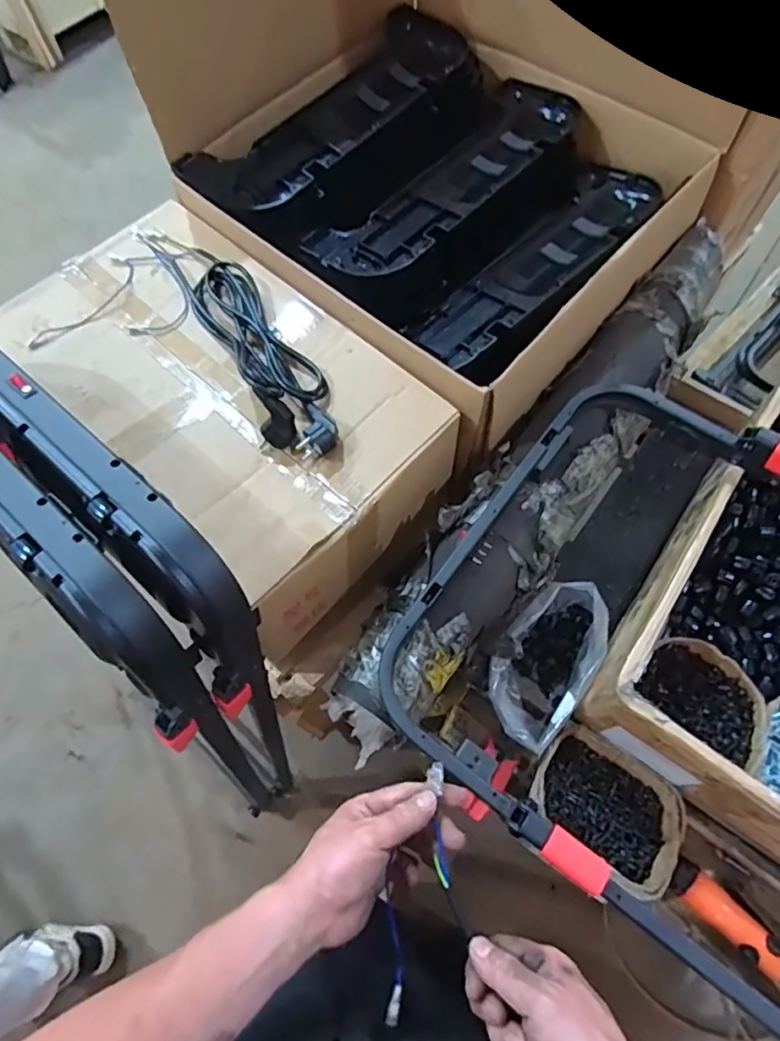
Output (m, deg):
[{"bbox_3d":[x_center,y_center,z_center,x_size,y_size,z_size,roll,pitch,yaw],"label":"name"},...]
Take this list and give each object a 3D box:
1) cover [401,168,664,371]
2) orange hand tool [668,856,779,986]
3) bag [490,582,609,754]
[{"bbox_3d":[0.206,-0.363,0.794,0.456,0.058,0.150,-42,71,-15],"label":"cover"},{"bbox_3d":[0.416,0.481,0.652,0.211,0.051,0.044,41,73,18],"label":"orange hand tool"},{"bbox_3d":[0.202,0.175,0.739,0.113,0.122,0.218,30,70,14],"label":"bag"}]

